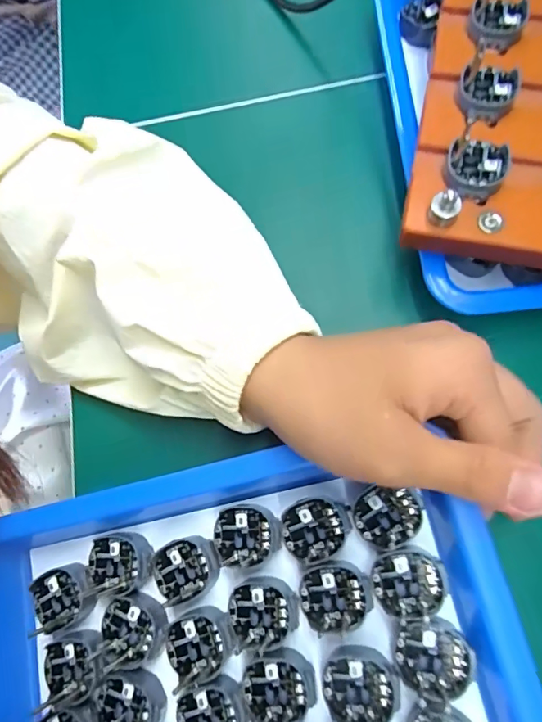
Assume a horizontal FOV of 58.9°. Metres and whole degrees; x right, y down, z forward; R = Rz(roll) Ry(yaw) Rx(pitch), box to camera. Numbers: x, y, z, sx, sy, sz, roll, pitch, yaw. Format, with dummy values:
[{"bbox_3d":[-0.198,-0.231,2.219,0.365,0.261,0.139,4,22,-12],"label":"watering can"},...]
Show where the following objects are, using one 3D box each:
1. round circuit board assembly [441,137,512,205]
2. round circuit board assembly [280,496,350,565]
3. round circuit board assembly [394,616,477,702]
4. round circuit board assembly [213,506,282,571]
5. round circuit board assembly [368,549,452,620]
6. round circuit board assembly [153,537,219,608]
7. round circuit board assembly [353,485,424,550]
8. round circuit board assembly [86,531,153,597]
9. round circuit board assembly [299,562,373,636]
[{"bbox_3d":[0.088,-0.082,0.205,0.026,0.006,0.027,0,73,-1],"label":"round circuit board assembly"},{"bbox_3d":[0.019,0.071,0.202,0.027,0.007,0.024,-18,74,-6],"label":"round circuit board assembly"},{"bbox_3d":[0.062,0.112,0.180,0.027,0.007,0.026,0,73,-1],"label":"round circuit board assembly"},{"bbox_3d":[-0.010,0.076,0.206,0.028,0.007,0.026,0,73,-1],"label":"round circuit board assembly"},{"bbox_3d":[0.055,0.088,0.189,0.027,0.006,0.025,0,73,-1],"label":"round circuit board assembly"},{"bbox_3d":[-0.037,0.090,0.207,0.028,0.009,0.025,-14,74,-5],"label":"round circuit board assembly"},{"bbox_3d":[0.048,0.064,0.197,0.026,0.007,0.023,-9,73,-3],"label":"round circuit board assembly"},{"bbox_3d":[-0.067,0.090,0.213,0.029,0.007,0.025,-14,74,-5],"label":"round circuit board assembly"},{"bbox_3d":[0.026,0.095,0.193,0.027,0.005,0.025,0,73,-1],"label":"round circuit board assembly"}]

